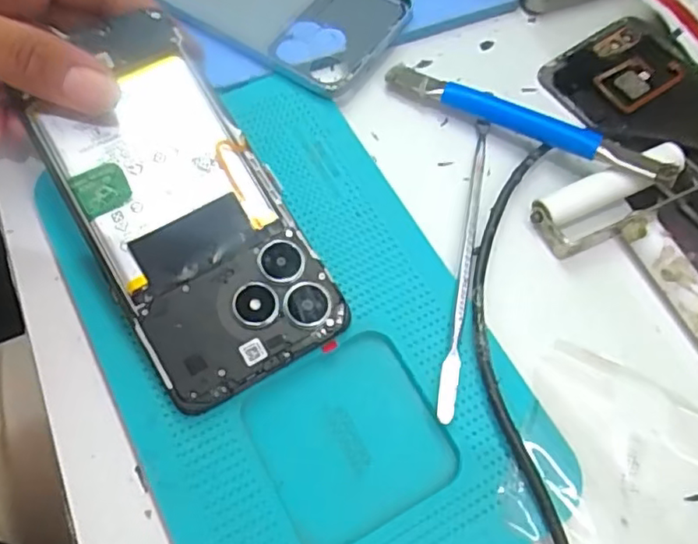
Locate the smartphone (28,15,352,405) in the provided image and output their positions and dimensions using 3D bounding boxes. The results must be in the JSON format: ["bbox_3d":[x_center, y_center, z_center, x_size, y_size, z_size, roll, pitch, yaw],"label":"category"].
[{"bbox_3d":[-0.068,-0.030,0.246,0.074,0.007,0.159,-26,78,-13],"label":"smartphone"}]

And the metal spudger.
[{"bbox_3d":[0.049,-0.008,0.258,0.007,0.008,0.142,11,64,5],"label":"metal spudger"}]

